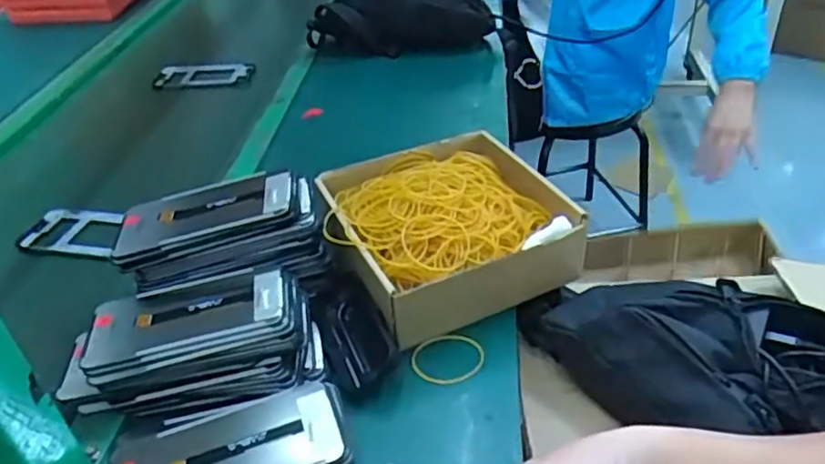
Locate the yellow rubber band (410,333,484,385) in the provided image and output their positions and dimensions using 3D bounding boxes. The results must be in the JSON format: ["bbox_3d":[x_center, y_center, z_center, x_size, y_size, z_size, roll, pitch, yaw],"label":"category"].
[{"bbox_3d":[0.029,0.102,0.544,0.061,0.004,0.050,-13,38,-11],"label":"yellow rubber band"}]

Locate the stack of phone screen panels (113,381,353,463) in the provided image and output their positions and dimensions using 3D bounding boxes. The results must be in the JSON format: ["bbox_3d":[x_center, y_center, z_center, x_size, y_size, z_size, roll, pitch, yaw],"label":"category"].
[{"bbox_3d":[-0.130,0.159,0.473,0.161,0.030,0.094,-11,37,-10],"label":"stack of phone screen panels"}]

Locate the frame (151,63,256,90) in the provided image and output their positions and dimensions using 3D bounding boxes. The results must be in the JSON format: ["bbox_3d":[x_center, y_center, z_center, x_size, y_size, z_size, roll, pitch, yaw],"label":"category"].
[{"bbox_3d":[-0.346,-0.259,1.083,0.156,0.014,0.070,-6,37,2],"label":"frame"}]

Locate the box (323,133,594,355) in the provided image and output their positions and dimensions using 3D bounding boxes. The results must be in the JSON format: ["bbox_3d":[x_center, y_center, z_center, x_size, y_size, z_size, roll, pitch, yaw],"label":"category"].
[{"bbox_3d":[0.032,-0.003,0.618,0.212,0.083,0.198,-19,39,-19],"label":"box"}]

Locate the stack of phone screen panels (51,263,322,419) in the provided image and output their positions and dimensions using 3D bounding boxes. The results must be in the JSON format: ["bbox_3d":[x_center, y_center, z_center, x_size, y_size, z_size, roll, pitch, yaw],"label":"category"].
[{"bbox_3d":[-0.177,0.091,0.537,0.197,0.066,0.101,-8,37,-5],"label":"stack of phone screen panels"}]

